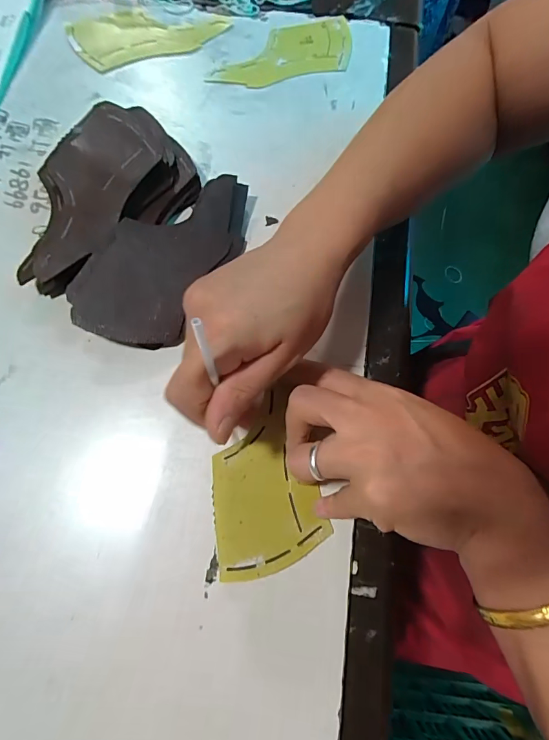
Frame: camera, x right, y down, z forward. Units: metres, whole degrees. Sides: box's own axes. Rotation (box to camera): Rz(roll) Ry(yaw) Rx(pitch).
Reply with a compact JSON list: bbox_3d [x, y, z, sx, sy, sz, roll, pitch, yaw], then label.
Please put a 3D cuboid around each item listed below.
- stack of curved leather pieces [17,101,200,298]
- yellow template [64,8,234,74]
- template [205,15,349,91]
[{"bbox_3d":[-0.144,-0.139,0.310,0.106,0.031,0.158,43,77,13],"label":"stack of curved leather pieces"},{"bbox_3d":[-0.125,-0.338,0.385,0.153,0.004,0.079,-17,73,-5],"label":"yellow template"},{"bbox_3d":[0.007,-0.309,0.375,0.142,0.005,0.071,-14,74,-4],"label":"template"}]

